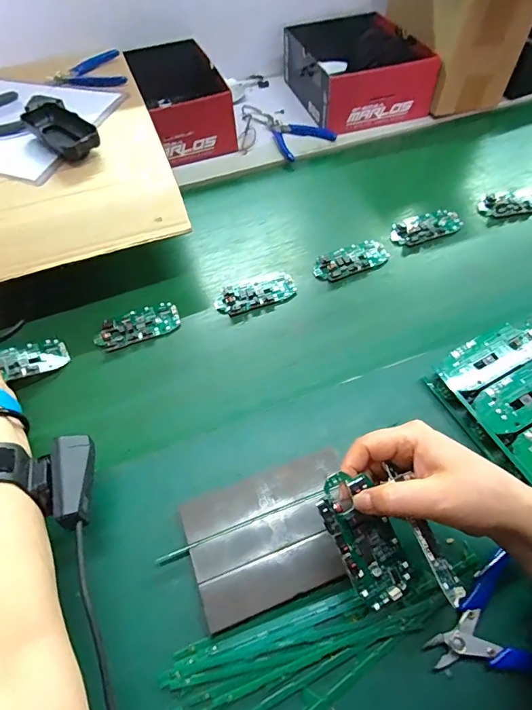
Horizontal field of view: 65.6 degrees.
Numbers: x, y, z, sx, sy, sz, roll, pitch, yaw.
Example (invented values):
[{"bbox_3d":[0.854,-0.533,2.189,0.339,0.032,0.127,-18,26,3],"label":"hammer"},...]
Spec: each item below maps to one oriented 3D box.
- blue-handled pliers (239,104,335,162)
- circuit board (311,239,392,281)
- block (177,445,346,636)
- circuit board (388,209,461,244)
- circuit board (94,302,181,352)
[{"bbox_3d":[0.030,-0.401,0.715,0.091,0.011,0.180,-29,60,-11],"label":"blue-handled pliers"},{"bbox_3d":[0.112,-0.124,0.547,0.101,0.016,0.047,-20,56,-14],"label":"circuit board"},{"bbox_3d":[0.008,0.148,0.349,0.141,0.022,0.099,-17,55,-12],"label":"block"},{"bbox_3d":[0.224,-0.177,0.580,0.097,0.020,0.045,-18,55,-13],"label":"circuit board"},{"bbox_3d":[-0.153,-0.034,0.495,0.097,0.012,0.046,-21,56,-15],"label":"circuit board"}]

